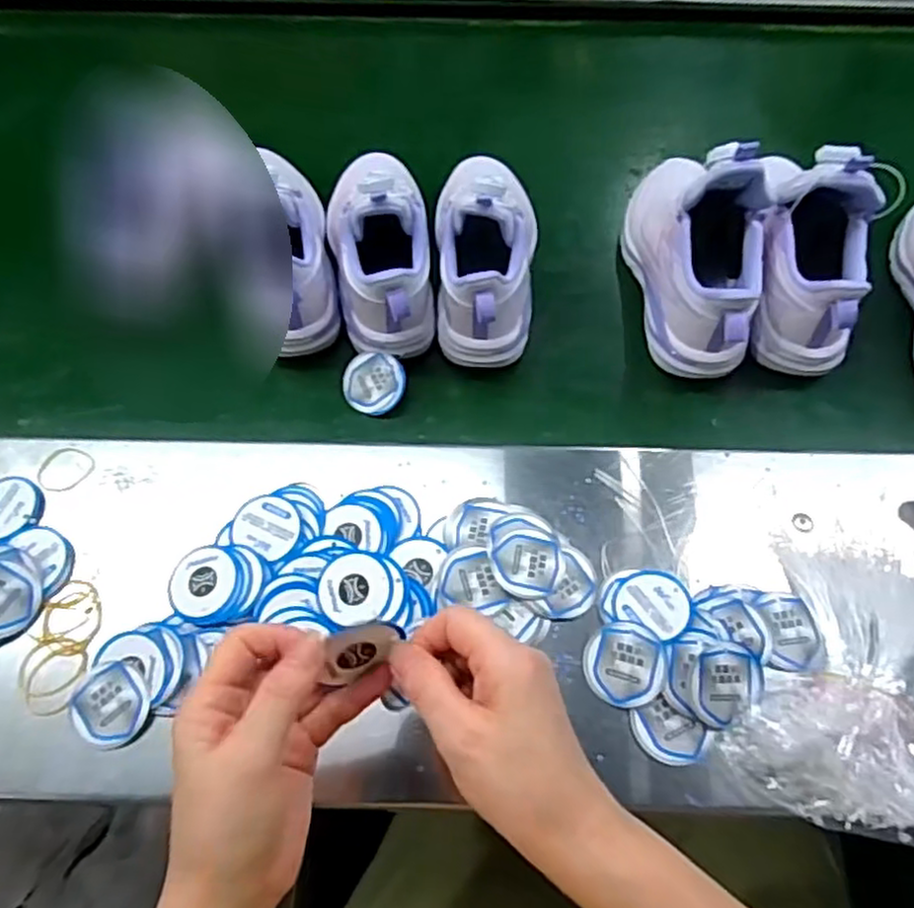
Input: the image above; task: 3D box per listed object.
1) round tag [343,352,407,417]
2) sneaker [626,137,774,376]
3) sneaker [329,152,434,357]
[{"bbox_3d":[-0.066,-0.056,0.563,0.052,0.008,0.048,-2,85,22],"label":"round tag"},{"bbox_3d":[0.188,-0.172,0.554,0.081,0.120,0.213,-7,62,0],"label":"sneaker"},{"bbox_3d":[-0.062,-0.187,0.574,0.080,0.099,0.210,-7,60,-3],"label":"sneaker"}]

